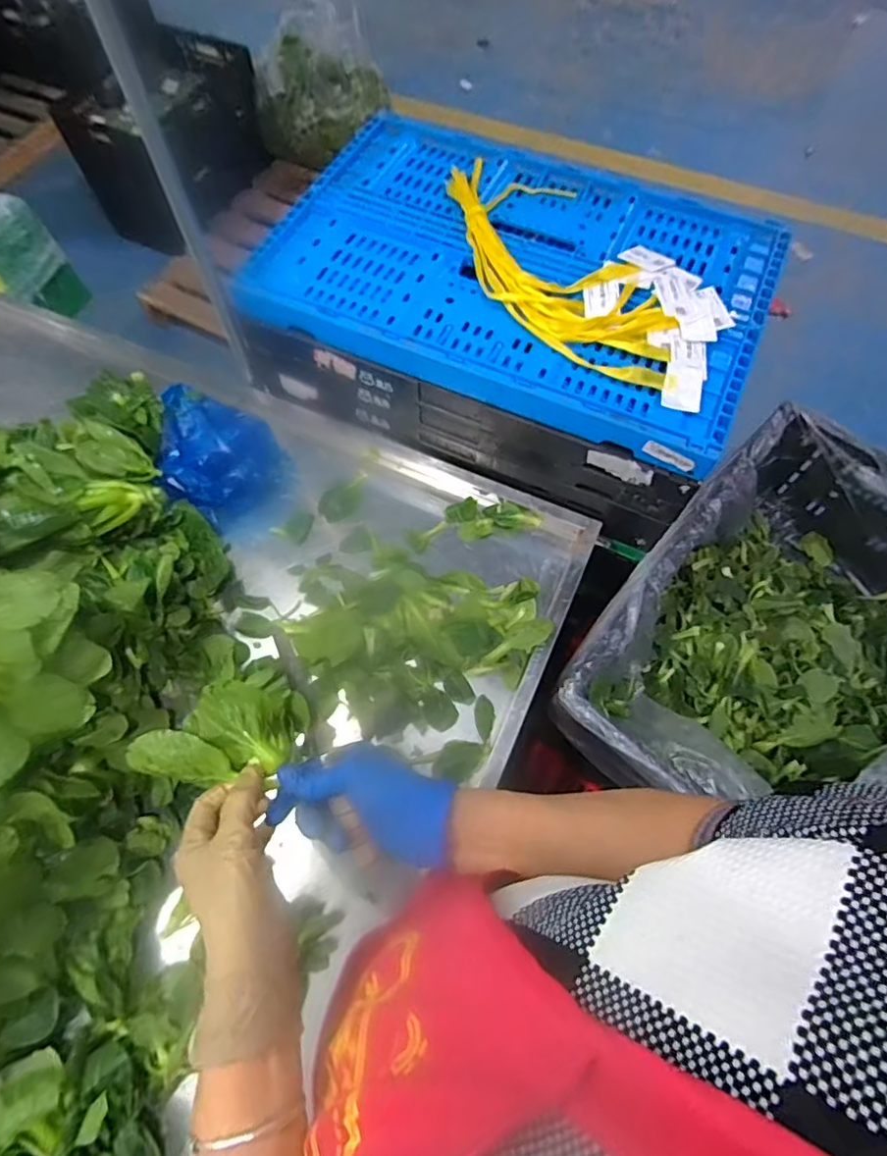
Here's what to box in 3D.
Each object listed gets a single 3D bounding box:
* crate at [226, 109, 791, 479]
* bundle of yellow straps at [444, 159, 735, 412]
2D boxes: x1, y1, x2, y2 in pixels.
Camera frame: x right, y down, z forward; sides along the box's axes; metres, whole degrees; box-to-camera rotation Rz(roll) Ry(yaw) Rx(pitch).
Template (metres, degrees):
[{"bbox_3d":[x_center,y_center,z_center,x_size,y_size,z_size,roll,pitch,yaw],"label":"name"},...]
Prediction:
[{"bbox_3d":[0.090,-0.388,0.700,0.588,0.051,0.389,22,69,10],"label":"crate"},{"bbox_3d":[0.159,-0.376,0.672,0.203,0.021,0.441,-39,72,-15],"label":"bundle of yellow straps"}]

